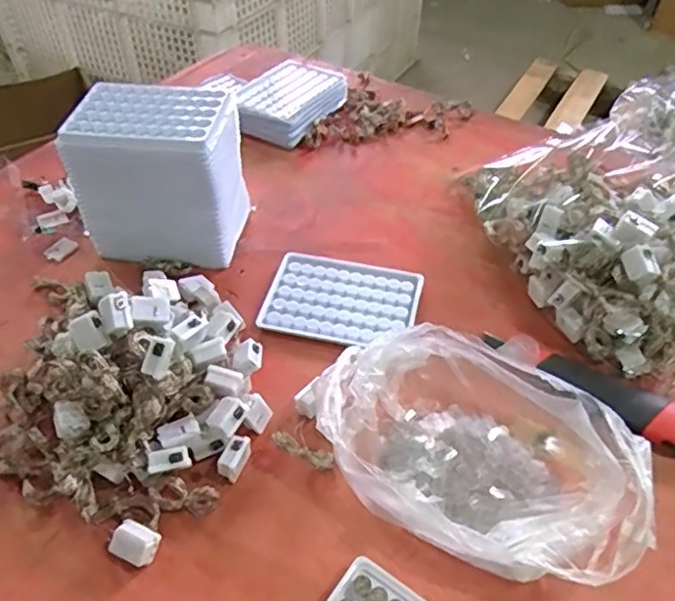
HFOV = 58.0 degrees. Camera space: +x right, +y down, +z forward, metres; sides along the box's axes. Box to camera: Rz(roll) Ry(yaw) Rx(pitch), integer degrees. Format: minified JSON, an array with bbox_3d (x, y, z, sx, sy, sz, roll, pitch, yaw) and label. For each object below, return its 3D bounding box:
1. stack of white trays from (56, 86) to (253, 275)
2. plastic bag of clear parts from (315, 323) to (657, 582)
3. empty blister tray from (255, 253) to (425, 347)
[{"bbox_3d":[-0.160,-0.112,0.559,0.133,0.134,0.095,6,47,5],"label":"stack of white trays"},{"bbox_3d":[0.089,0.099,0.407,0.210,0.060,0.138,17,49,15],"label":"plastic bag of clear parts"},{"bbox_3d":[0.004,-0.003,0.532,0.129,0.010,0.094,10,48,10],"label":"empty blister tray"}]

